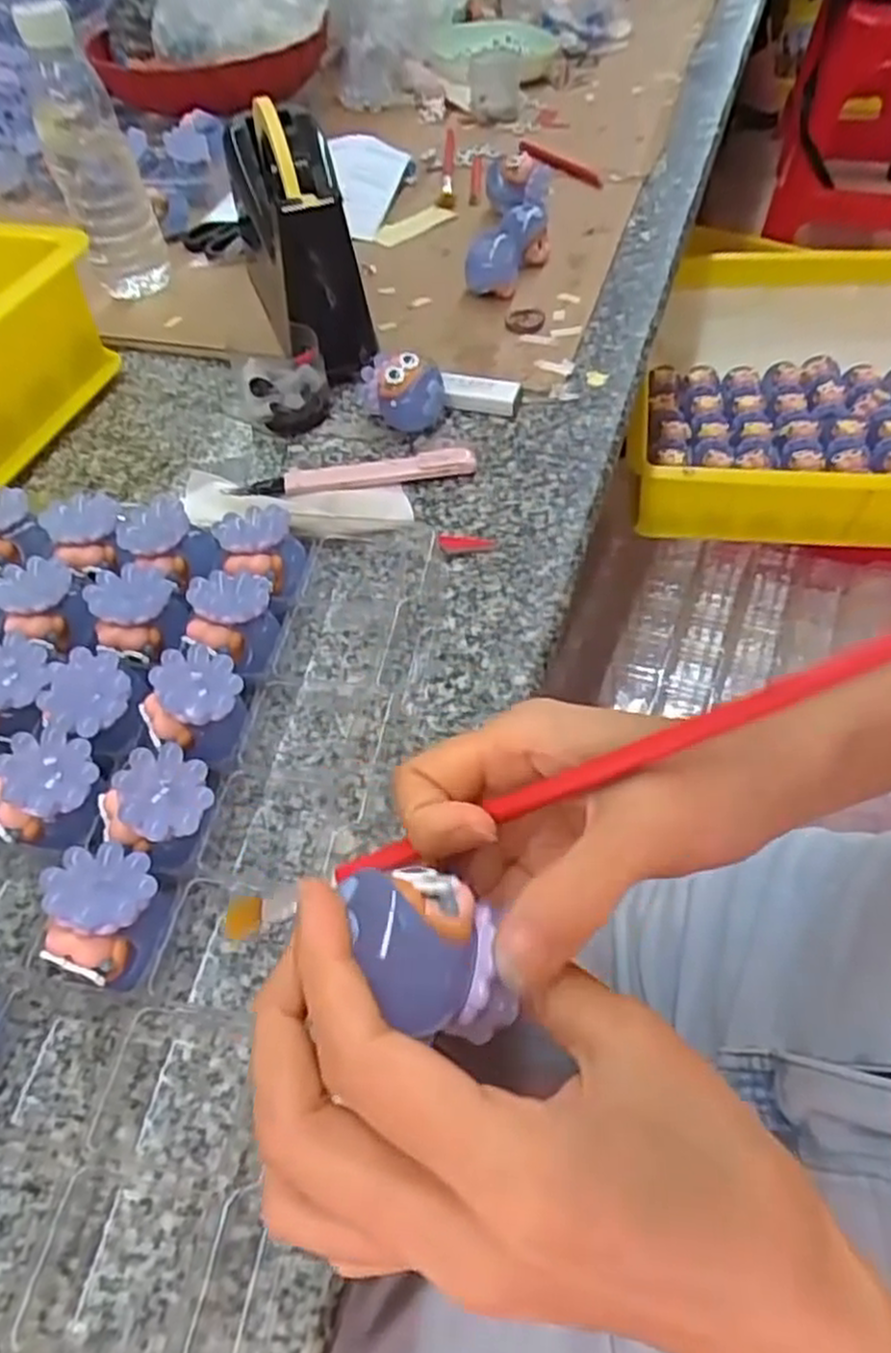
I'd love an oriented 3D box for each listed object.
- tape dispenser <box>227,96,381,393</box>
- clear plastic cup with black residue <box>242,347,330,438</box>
[{"bbox_3d":[-0.107,-0.314,0.549,0.072,0.119,0.214,-14,53,-6],"label":"tape dispenser"},{"bbox_3d":[-0.101,-0.194,0.510,0.047,0.039,0.066,3,53,7],"label":"clear plastic cup with black residue"}]

